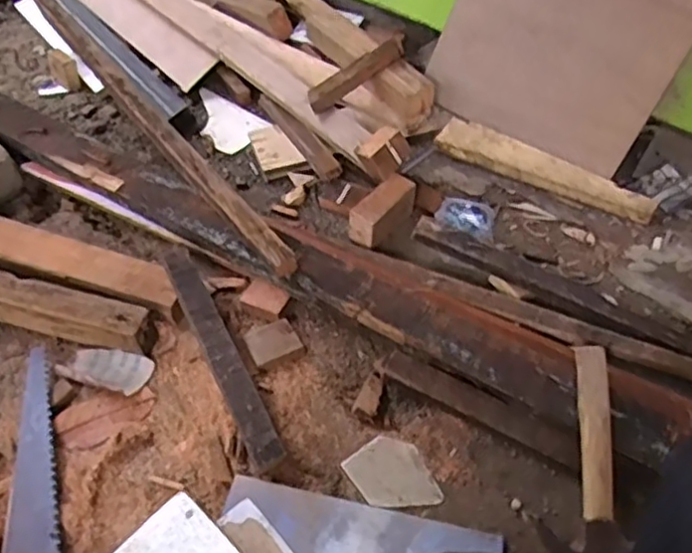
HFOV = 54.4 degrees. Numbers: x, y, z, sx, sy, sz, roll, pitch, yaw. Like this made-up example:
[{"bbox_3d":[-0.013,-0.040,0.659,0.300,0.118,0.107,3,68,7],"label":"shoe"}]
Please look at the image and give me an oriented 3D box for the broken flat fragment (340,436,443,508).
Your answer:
[{"bbox_3d":[0.051,0.213,0.716,0.076,0.007,0.091,-30,58,-21],"label":"broken flat fragment"}]

